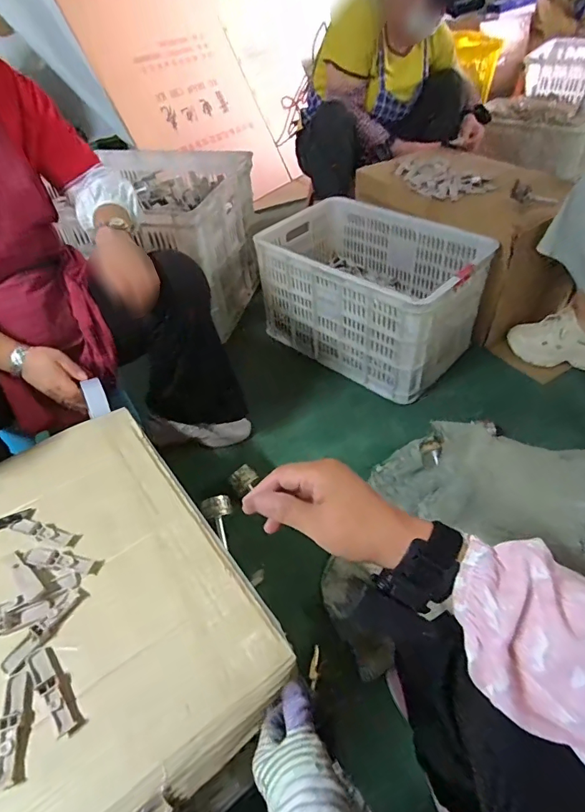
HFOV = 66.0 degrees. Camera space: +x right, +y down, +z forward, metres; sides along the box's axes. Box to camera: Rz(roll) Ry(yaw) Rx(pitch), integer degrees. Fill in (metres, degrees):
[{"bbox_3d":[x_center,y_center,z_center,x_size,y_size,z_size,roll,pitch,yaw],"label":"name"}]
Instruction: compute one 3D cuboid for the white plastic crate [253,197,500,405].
[{"bbox_3d":[0.190,-0.319,1.255,0.579,0.305,0.361,30,54,30],"label":"white plastic crate"}]

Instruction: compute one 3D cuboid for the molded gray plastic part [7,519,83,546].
[{"bbox_3d":[-0.334,0.171,0.610,0.103,0.007,0.024,11,47,16],"label":"molded gray plastic part"}]

